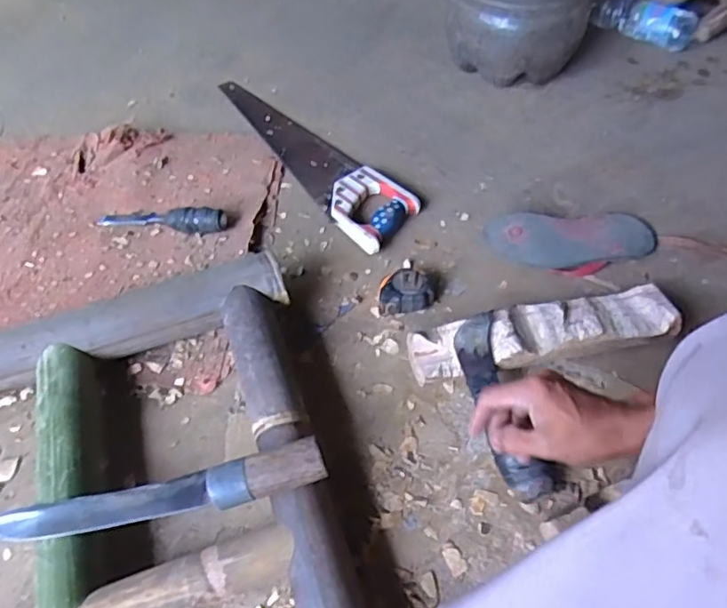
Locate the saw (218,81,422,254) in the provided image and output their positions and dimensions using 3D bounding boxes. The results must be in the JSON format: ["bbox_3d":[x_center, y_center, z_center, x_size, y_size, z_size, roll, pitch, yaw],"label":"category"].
[{"bbox_3d":[-0.093,-0.261,0.948,0.122,0.032,0.506,-30,58,-21],"label":"saw"}]

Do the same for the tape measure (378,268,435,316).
[{"bbox_3d":[0.054,-0.016,0.751,0.072,0.034,0.057,-5,53,-4],"label":"tape measure"}]

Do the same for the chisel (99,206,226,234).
[{"bbox_3d":[-0.293,-0.126,0.836,0.196,0.030,0.033,7,53,5],"label":"chisel"}]

